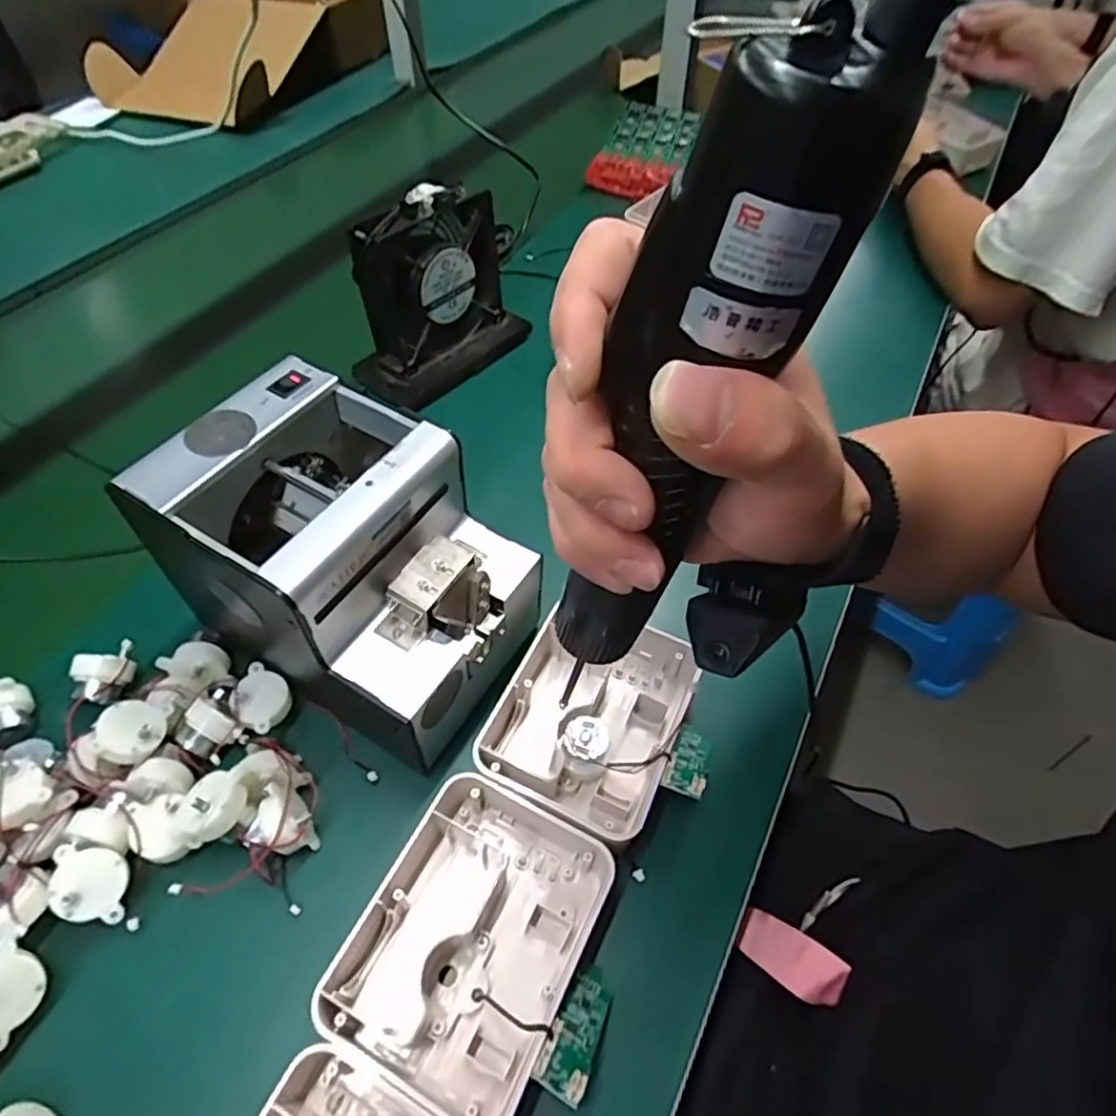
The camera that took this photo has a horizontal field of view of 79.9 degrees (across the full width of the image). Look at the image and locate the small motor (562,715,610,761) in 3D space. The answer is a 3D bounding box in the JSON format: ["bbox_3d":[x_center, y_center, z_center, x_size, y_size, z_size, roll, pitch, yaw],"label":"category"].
[{"bbox_3d":[0.016,0.105,0.381,0.025,0.025,0.022,11,53,7],"label":"small motor"}]

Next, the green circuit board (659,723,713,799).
[{"bbox_3d":[0.076,0.114,0.381,0.023,0.010,0.060,19,23,13],"label":"green circuit board"}]

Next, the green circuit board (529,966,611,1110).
[{"bbox_3d":[0.011,0.213,0.307,0.022,0.011,0.071,21,13,15],"label":"green circuit board"}]

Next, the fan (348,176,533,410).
[{"bbox_3d":[-0.101,-0.229,0.569,0.076,0.140,0.154,37,60,24],"label":"fan"}]

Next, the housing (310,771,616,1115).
[{"bbox_3d":[-0.040,0.184,0.326,0.098,0.039,0.128,22,55,15],"label":"housing"}]

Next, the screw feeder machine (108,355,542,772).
[{"bbox_3d":[-0.110,0.001,0.378,0.177,0.131,0.125,25,56,18],"label":"screw feeder machine"}]

